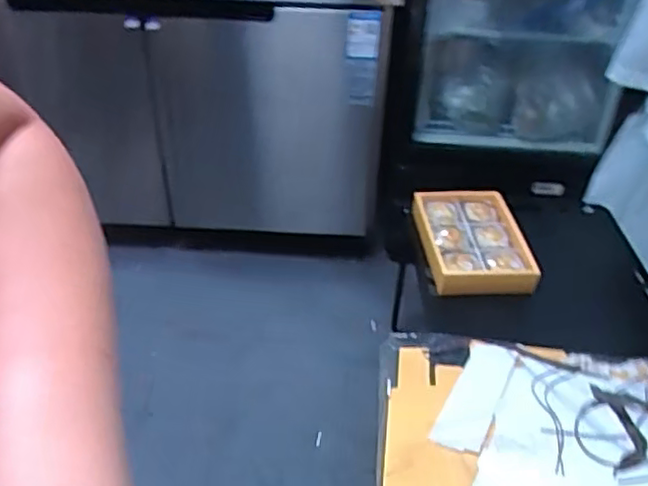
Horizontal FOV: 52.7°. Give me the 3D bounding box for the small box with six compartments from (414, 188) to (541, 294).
[{"bbox_3d":[0.297,-0.007,1.297,0.200,0.057,0.272,-2,38,-5],"label":"small box with six compartments"}]

